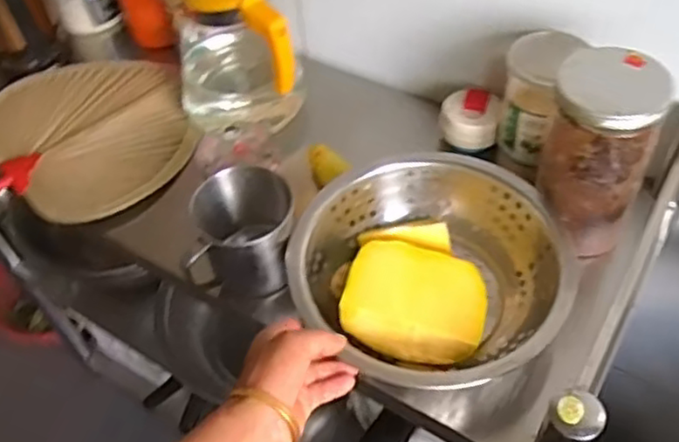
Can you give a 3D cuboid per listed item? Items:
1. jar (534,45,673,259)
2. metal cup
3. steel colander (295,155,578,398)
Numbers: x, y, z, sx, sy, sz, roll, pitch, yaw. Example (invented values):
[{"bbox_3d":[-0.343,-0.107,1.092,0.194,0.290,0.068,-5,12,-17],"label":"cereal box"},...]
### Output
[{"bbox_3d":[0.246,-0.061,0.650,0.092,0.179,0.101,-3,51,4],"label":"jar"},{"bbox_3d":[-0.097,0.007,0.692,0.100,0.090,0.098,-5,51,2],"label":"metal cup"},{"bbox_3d":[0.094,0.043,0.676,0.255,0.090,0.216,12,54,15],"label":"steel colander"}]

